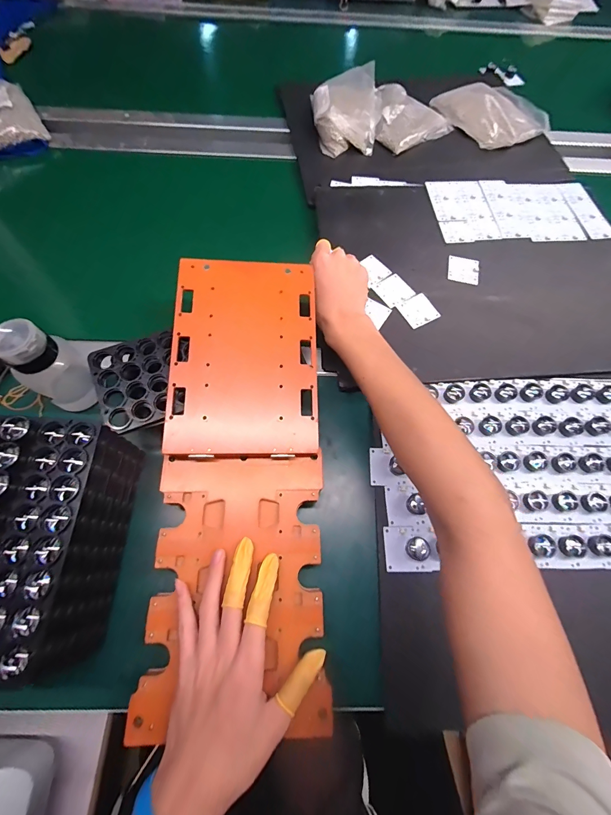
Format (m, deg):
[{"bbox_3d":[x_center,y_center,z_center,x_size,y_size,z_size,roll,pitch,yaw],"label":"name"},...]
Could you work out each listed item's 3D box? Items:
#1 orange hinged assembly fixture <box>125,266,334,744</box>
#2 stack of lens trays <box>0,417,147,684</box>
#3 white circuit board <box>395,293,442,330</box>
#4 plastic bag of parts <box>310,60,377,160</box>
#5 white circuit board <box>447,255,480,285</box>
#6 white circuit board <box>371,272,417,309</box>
[{"bbox_3d":[-0.064,0.050,0.348,0.163,0.034,0.451,-1,76,-2],"label":"orange hinged assembly fixture"},{"bbox_3d":[-0.233,0.119,0.299,0.096,0.114,0.198,2,68,-1],"label":"stack of lens trays"},{"bbox_3d":[0.159,-0.136,0.471,0.049,0.004,0.044,-28,72,-12],"label":"white circuit board"},{"bbox_3d":[0.073,-0.549,0.615,0.122,0.047,0.183,3,68,0],"label":"plastic bag of parts"},{"bbox_3d":[0.233,-0.204,0.496,0.043,0.004,0.047,13,69,4],"label":"white circuit board"},{"bbox_3d":[0.127,-0.169,0.482,0.047,0.004,0.046,-33,73,-13],"label":"white circuit board"}]

